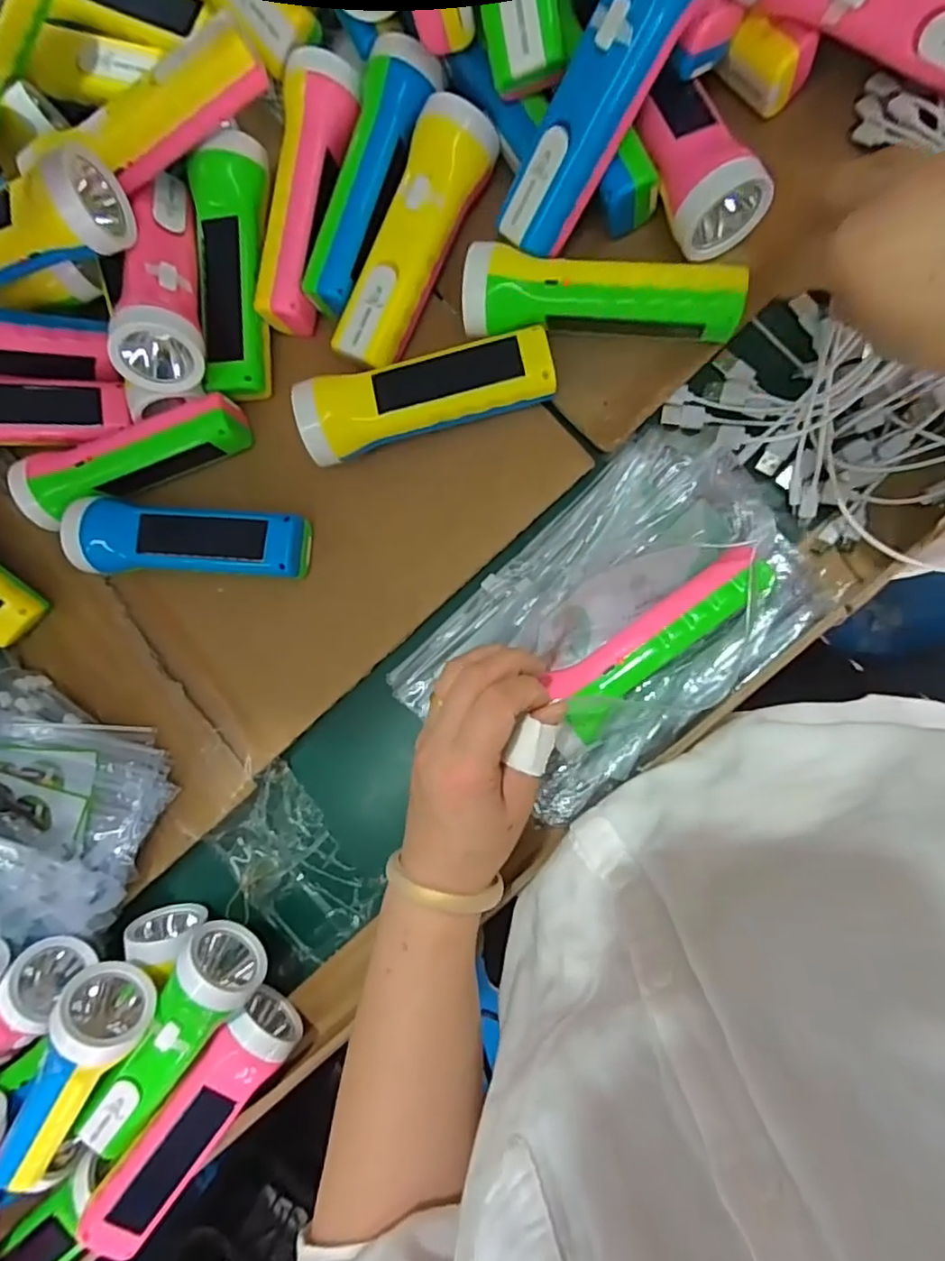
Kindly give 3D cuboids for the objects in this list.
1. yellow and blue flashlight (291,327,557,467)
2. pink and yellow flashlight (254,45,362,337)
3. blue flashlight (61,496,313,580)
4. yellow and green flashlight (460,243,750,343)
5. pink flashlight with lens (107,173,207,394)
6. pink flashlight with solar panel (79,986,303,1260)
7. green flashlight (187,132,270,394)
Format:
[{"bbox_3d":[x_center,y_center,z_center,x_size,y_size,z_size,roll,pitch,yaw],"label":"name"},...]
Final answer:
[{"bbox_3d":[-0.030,-0.149,0.382,0.159,0.035,0.044,-14,87,9],"label":"yellow and blue flashlight"},{"bbox_3d":[-0.113,-0.291,0.407,0.048,0.039,0.167,14,92,10],"label":"pink and yellow flashlight"},{"bbox_3d":[-0.195,-0.062,0.427,0.164,0.052,0.054,2,90,10],"label":"blue flashlight"},{"bbox_3d":[0.075,-0.199,0.370,0.158,0.045,0.041,7,91,10],"label":"yellow and green flashlight"},{"bbox_3d":[-0.200,-0.235,0.397,0.053,0.047,0.156,-7,75,10],"label":"pink flashlight with lens"},{"bbox_3d":[-0.184,0.325,0.401,0.048,0.043,0.167,37,76,8],"label":"pink flashlight with solar panel"},{"bbox_3d":[-0.164,-0.244,0.416,0.048,0.047,0.158,2,90,10],"label":"green flashlight"}]

